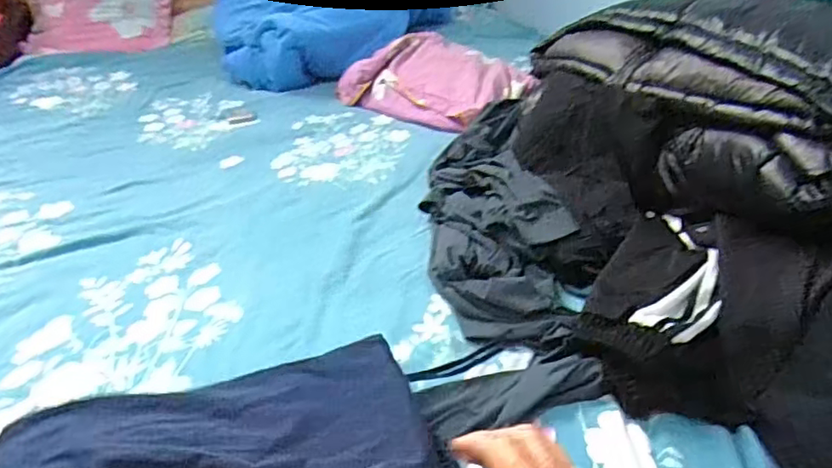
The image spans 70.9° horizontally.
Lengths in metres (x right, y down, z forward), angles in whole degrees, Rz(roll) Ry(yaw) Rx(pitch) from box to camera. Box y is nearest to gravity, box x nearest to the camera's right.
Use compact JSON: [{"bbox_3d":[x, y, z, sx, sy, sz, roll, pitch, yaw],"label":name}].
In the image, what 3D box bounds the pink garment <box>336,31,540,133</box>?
[{"bbox_3d":[0.039,-0.301,1.158,0.207,0.097,0.433,-29,41,-36],"label":"pink garment"}]

